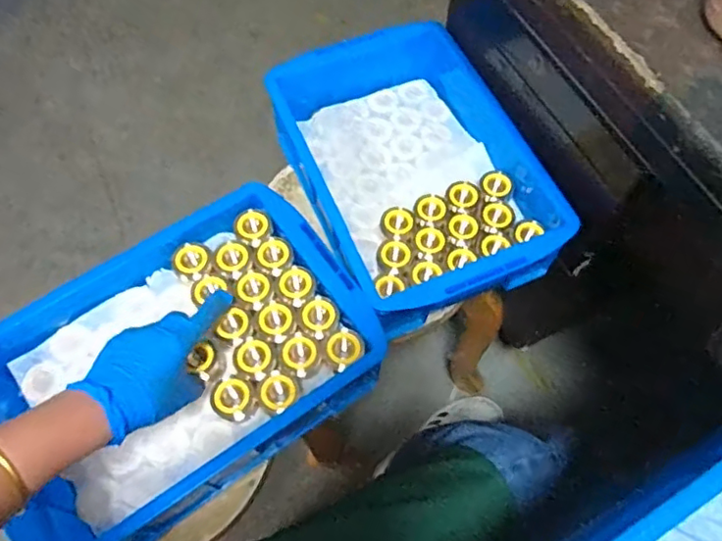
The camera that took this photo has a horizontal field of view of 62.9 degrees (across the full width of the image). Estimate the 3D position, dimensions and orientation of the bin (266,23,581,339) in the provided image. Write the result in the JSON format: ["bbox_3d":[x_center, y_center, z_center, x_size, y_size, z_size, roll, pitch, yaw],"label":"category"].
[{"bbox_3d":[0.068,-0.119,0.697,0.258,0.091,0.346,-23,65,-11],"label":"bin"}]

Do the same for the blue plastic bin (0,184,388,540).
[{"bbox_3d":[-0.171,0.093,0.596,0.338,0.112,0.235,-33,68,-15],"label":"blue plastic bin"}]

